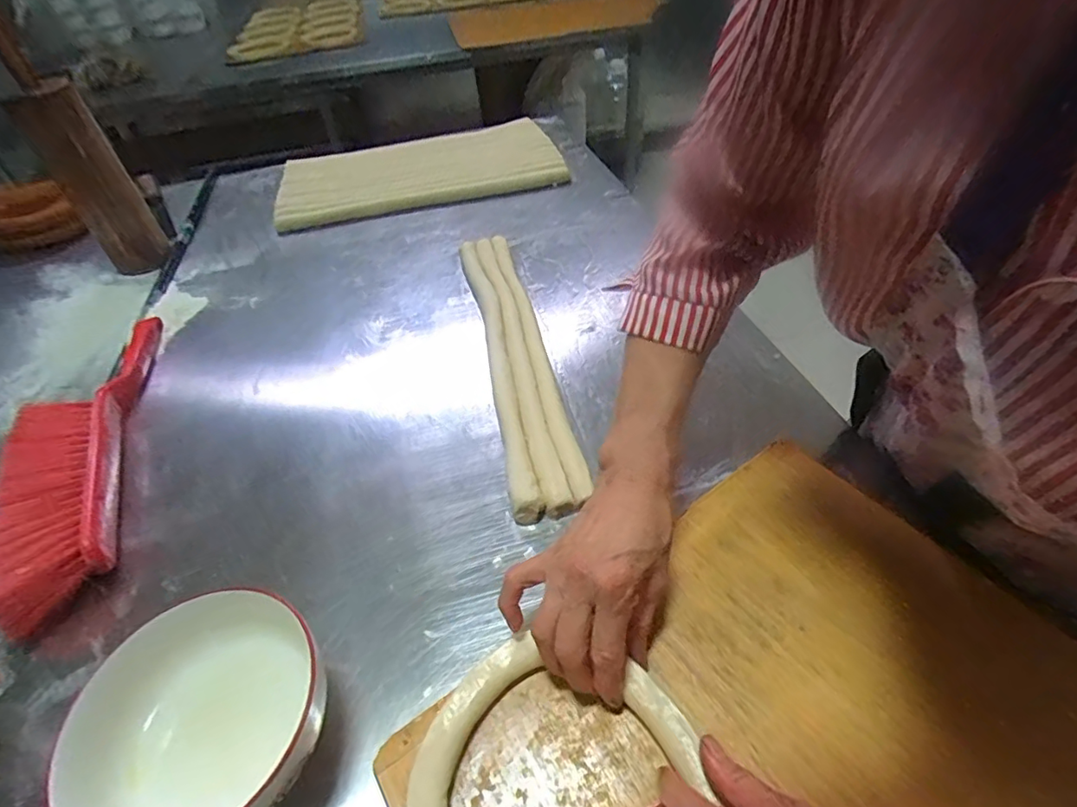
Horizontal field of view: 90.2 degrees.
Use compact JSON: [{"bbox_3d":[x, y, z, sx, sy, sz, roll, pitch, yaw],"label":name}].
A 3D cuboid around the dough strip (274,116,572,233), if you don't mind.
[{"bbox_3d":[-0.209,-0.417,0.950,0.485,0.030,0.244,-14,45,-7],"label":"dough strip"}]

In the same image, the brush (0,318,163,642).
[{"bbox_3d":[-0.440,0.040,0.518,0.093,0.053,0.386,-19,46,-12],"label":"brush"}]

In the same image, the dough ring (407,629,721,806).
[{"bbox_3d":[0.004,0.223,0.301,0.151,0.018,0.166,-4,45,4],"label":"dough ring"}]

